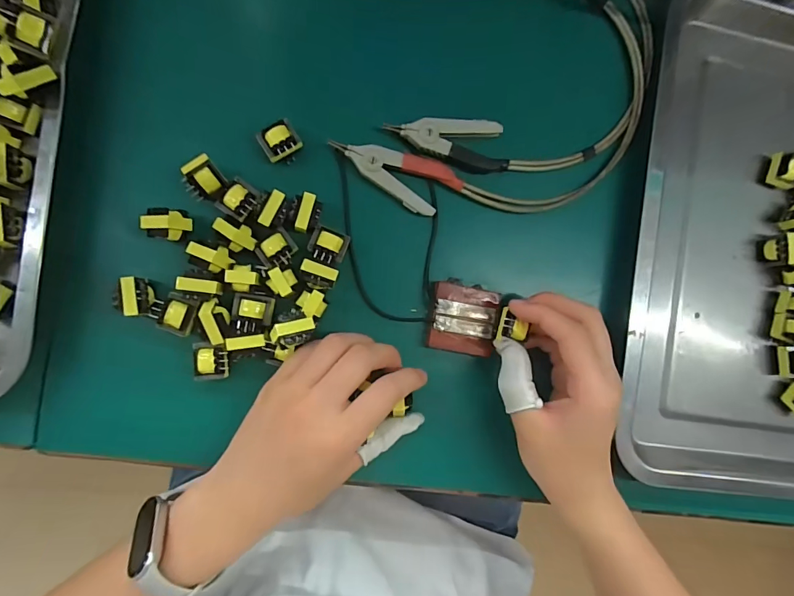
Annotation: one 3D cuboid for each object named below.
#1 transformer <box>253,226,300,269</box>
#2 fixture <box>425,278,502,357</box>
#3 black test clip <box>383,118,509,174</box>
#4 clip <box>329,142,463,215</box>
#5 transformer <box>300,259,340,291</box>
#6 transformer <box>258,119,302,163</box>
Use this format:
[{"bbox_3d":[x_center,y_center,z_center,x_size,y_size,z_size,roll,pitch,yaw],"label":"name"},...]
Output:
[{"bbox_3d":[-0.081,-0.032,0.282,0.025,0.011,0.021,-43,94,-5],"label":"transformer"},{"bbox_3d":[0.049,0.014,0.305,0.049,0.011,0.051,9,88,-7],"label":"fixture"},{"bbox_3d":[0.038,-0.110,0.304,0.087,0.011,0.038,-4,90,-7],"label":"black test clip"},{"bbox_3d":[-0.001,-0.086,0.297,0.094,0.009,0.038,13,88,-7],"label":"clip"},{"bbox_3d":[-0.054,-0.015,0.286,0.024,0.015,0.017,19,87,-6],"label":"transformer"},{"bbox_3d":[-0.080,-0.106,0.285,0.025,0.018,0.022,-35,93,-6],"label":"transformer"}]

